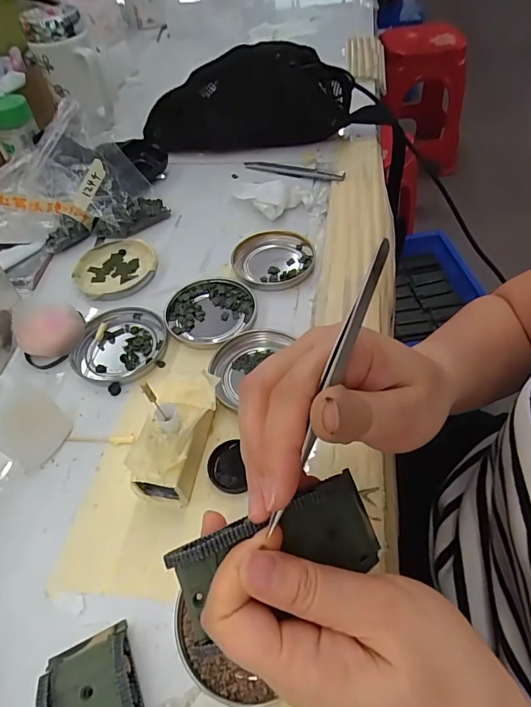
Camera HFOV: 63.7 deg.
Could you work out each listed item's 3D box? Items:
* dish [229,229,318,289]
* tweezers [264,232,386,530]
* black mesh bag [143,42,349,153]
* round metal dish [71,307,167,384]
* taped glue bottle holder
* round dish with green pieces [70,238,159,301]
[{"bbox_3d":[0.008,-0.091,0.414,0.078,0.009,0.077,-3,51,4],"label":"dish"},{"bbox_3d":[0.027,0.012,0.175,0.005,0.007,0.124,22,90,21],"label":"tweezers"},{"bbox_3d":[-0.023,-0.325,0.547,0.259,0.100,0.049,-4,51,3],"label":"black mesh bag"},{"bbox_3d":[-0.123,-0.007,0.361,0.078,0.008,0.077,-3,51,4],"label":"round metal dish"},{"bbox_3d":[-0.057,0.053,0.284,0.045,0.044,0.087,2,51,8],"label":"taped glue bottle holder"},{"bbox_3d":[-0.149,-0.084,0.426,0.078,0.012,0.082,-3,51,4],"label":"round dish with green pieces"}]

